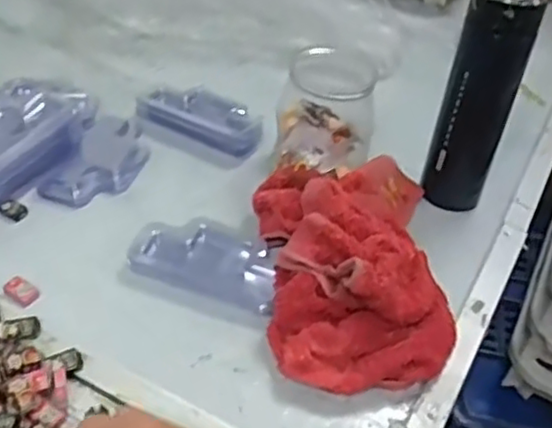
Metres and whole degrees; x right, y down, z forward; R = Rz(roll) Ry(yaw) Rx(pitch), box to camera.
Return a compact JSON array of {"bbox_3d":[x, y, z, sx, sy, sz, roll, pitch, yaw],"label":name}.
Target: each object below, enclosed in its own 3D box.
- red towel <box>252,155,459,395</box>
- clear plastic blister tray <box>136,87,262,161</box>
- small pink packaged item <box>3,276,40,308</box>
[{"bbox_3d":[0.073,0.030,0.586,0.165,0.077,0.243,0,44,-8],"label":"red towel"},{"bbox_3d":[-0.077,-0.102,0.730,0.131,0.025,0.063,24,46,17],"label":"clear plastic blister tray"},{"bbox_3d":[-0.210,0.063,0.562,0.031,0.004,0.020,29,47,21],"label":"small pink packaged item"}]

